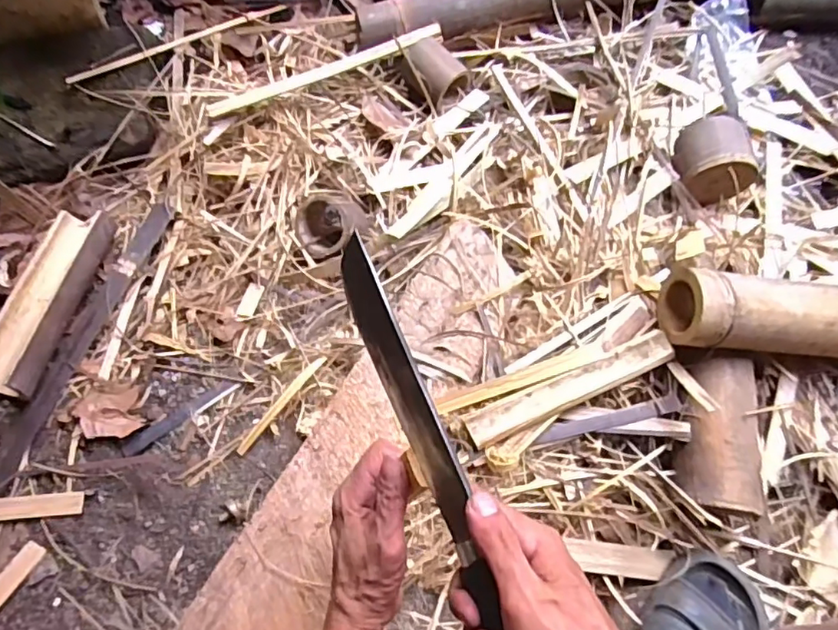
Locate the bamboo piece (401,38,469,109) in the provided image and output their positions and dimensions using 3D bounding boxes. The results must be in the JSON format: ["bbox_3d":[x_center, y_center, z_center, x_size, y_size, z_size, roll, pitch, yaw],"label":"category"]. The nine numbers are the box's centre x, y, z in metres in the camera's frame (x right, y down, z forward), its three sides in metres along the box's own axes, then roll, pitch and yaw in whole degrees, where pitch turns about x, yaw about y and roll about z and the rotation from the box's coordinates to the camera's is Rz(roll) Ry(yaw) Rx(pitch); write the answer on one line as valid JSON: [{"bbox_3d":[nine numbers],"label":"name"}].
[{"bbox_3d":[0.027,-0.350,0.822,0.080,0.055,0.094,-37,72,-17],"label":"bamboo piece"}]

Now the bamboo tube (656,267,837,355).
[{"bbox_3d":[0.428,-0.001,0.590,0.334,0.075,0.077,3,66,-1],"label":"bamboo tube"}]

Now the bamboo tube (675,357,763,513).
[{"bbox_3d":[0.314,0.126,0.601,0.082,0.065,0.156,7,66,1],"label":"bamboo tube"}]

